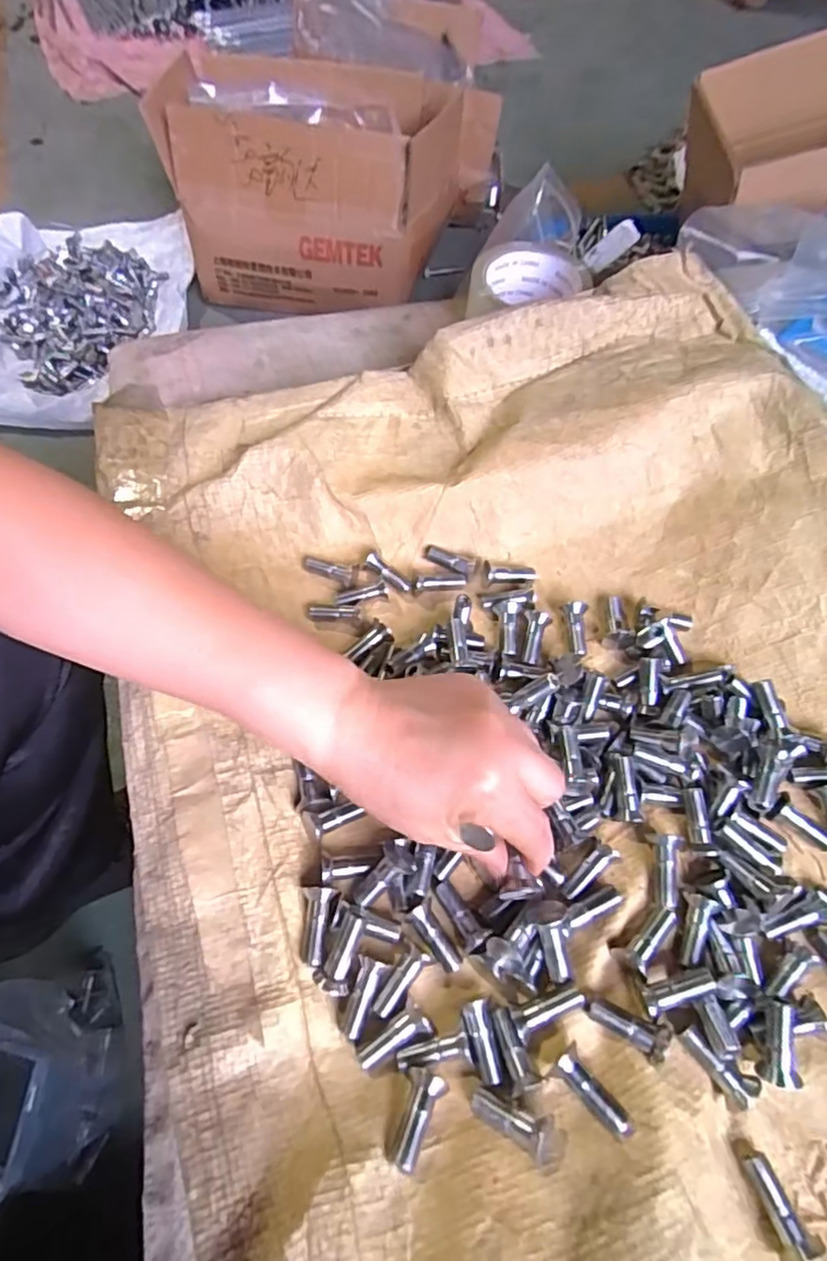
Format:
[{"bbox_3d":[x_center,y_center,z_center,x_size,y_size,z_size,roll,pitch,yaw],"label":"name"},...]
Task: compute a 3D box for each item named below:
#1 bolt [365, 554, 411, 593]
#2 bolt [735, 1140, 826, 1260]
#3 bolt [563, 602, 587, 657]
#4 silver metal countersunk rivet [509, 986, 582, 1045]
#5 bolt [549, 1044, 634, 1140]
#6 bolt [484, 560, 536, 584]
[{"bbox_3d":[-0.017,-0.039,0.426,0.037,0.007,0.007,38,61,1],"label":"bolt"},{"bbox_3d":[0.156,0.247,0.272,0.015,0.012,0.040,-13,45,-11],"label":"bolt"},{"bbox_3d":[0.107,0.000,0.410,0.014,0.016,0.035,1,72,-1],"label":"bolt"},{"bbox_3d":[0.063,0.179,0.295,0.034,0.013,0.015,-18,63,-12],"label":"silver metal countersunk rivet"},{"bbox_3d":[0.078,0.205,0.275,0.014,0.017,0.038,-37,68,-21],"label":"bolt"},{"bbox_3d":[0.066,-0.038,0.430,0.035,0.012,0.011,3,60,-1],"label":"bolt"}]

